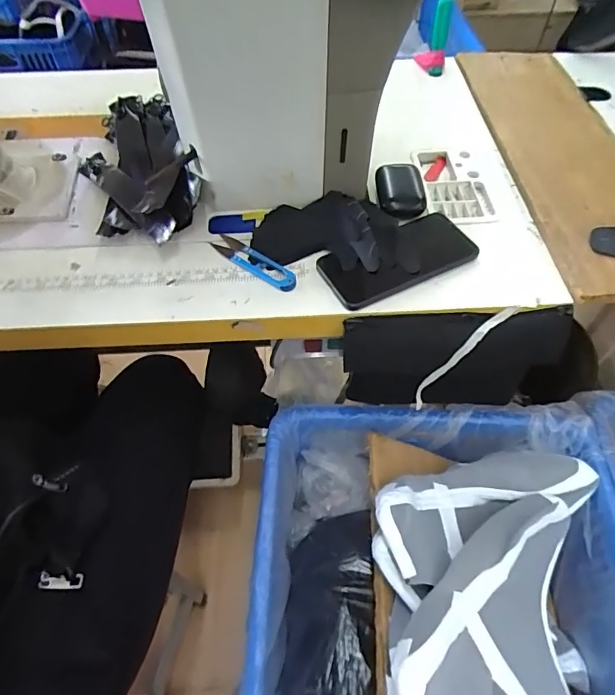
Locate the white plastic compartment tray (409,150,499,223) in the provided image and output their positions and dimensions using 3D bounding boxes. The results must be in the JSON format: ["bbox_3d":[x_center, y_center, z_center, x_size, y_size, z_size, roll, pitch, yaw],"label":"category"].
[{"bbox_3d":[0.184,-0.200,0.578,0.088,0.023,0.143,-1,55,0],"label":"white plastic compartment tray"}]

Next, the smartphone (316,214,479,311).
[{"bbox_3d":[0.095,-0.095,0.488,0.160,0.010,0.077,-23,58,-15],"label":"smartphone"}]

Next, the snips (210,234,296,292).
[{"bbox_3d":[-0.057,-0.094,0.495,0.113,0.009,0.024,33,61,22],"label":"snips"}]

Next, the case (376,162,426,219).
[{"bbox_3d":[0.112,-0.186,0.549,0.057,0.019,0.083,0,55,1],"label":"case"}]

